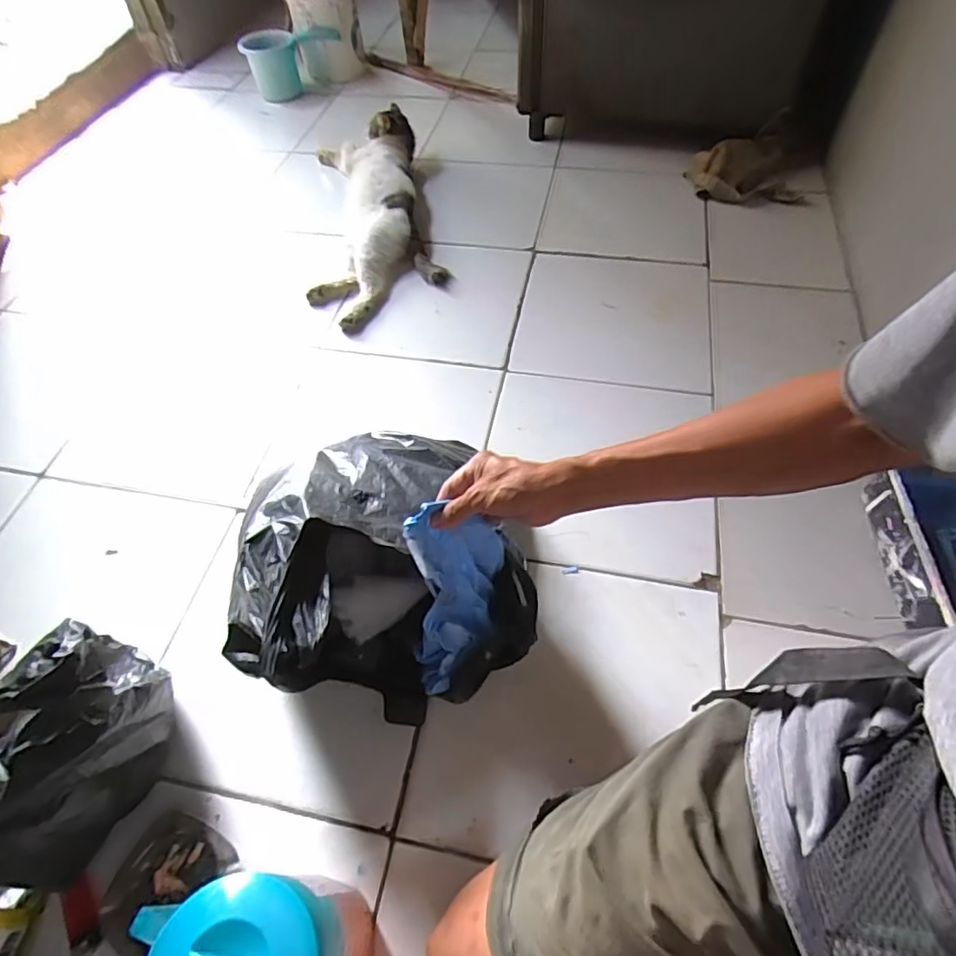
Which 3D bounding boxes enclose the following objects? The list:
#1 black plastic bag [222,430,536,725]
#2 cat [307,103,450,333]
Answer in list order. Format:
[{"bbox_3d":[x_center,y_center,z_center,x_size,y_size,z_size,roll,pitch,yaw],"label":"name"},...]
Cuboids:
[{"bbox_3d":[-0.111,0.096,0.594,0.271,0.198,0.284,-23,55,-15],"label":"black plastic bag"},{"bbox_3d":[-0.203,-0.503,1.015,0.244,0.115,0.513,-9,57,-4],"label":"cat"}]

